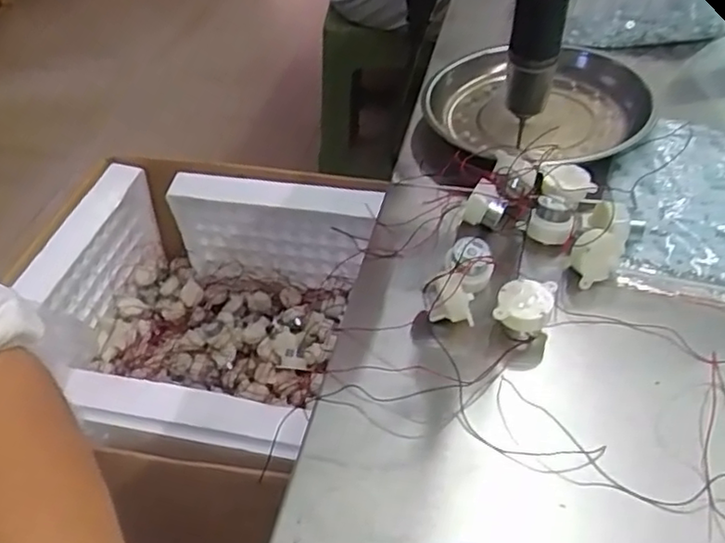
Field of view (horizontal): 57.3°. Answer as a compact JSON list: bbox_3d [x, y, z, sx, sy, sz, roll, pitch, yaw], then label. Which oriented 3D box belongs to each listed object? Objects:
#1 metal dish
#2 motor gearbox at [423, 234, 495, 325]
[{"bbox_3d":[0.147,-0.142,0.571,0.165,0.046,0.182,-26,49,-20],"label":"metal dish"},{"bbox_3d":[0.061,0.006,0.420,0.030,0.035,0.053,15,48,19],"label":"motor gearbox"}]

